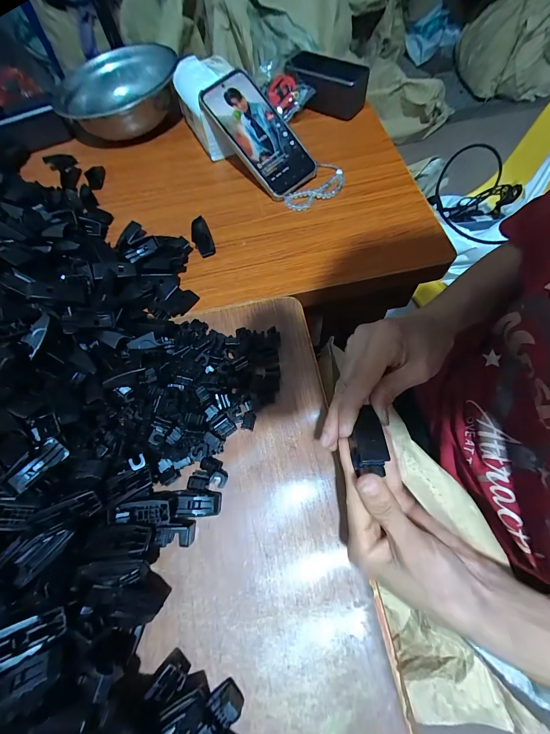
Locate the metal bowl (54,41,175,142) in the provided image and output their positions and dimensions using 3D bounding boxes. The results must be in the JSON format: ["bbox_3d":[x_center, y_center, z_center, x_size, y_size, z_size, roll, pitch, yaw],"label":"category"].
[{"bbox_3d":[-0.262,-0.459,0.508,0.196,0.065,0.196,-1,66,3],"label":"metal bowl"}]

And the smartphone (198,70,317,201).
[{"bbox_3d":[-0.020,-0.325,0.417,0.083,0.016,0.172,-41,96,-8],"label":"smartphone"}]

